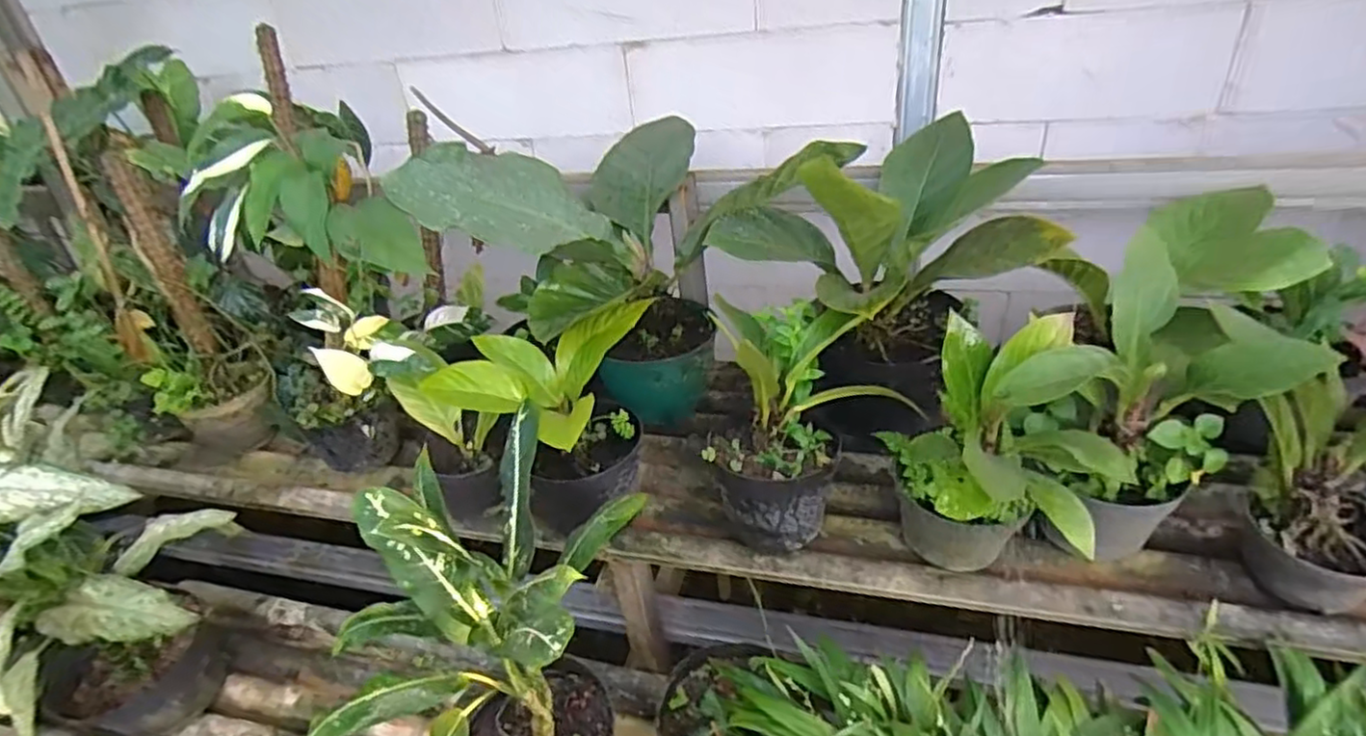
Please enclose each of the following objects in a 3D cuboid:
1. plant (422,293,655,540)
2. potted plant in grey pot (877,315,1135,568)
[{"bbox_3d":[-0.169,0.103,1.000,0.221,0.316,0.256,8,35,22],"label":"plant"},{"bbox_3d":[0.384,0.128,0.811,0.206,0.320,0.241,-7,32,1],"label":"potted plant in grey pot"}]

